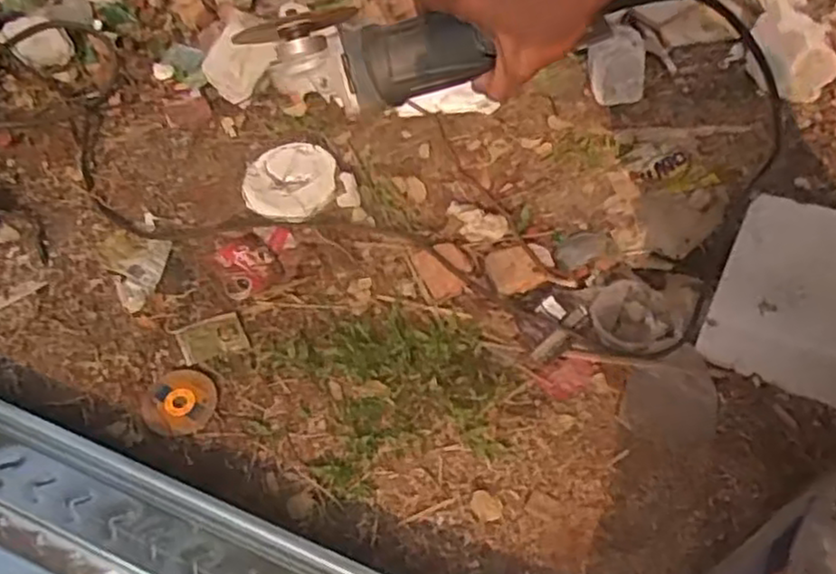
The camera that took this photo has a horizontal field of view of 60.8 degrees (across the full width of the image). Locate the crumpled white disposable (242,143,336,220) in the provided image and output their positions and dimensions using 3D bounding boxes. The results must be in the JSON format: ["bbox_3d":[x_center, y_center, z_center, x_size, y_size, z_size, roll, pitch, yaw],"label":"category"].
[{"bbox_3d":[-0.180,-0.150,1.004,0.126,0.017,0.132,1,54,2],"label":"crumpled white disposable"}]

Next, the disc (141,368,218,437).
[{"bbox_3d":[-0.262,0.127,0.784,0.076,0.012,0.079,0,54,1],"label":"disc"}]

